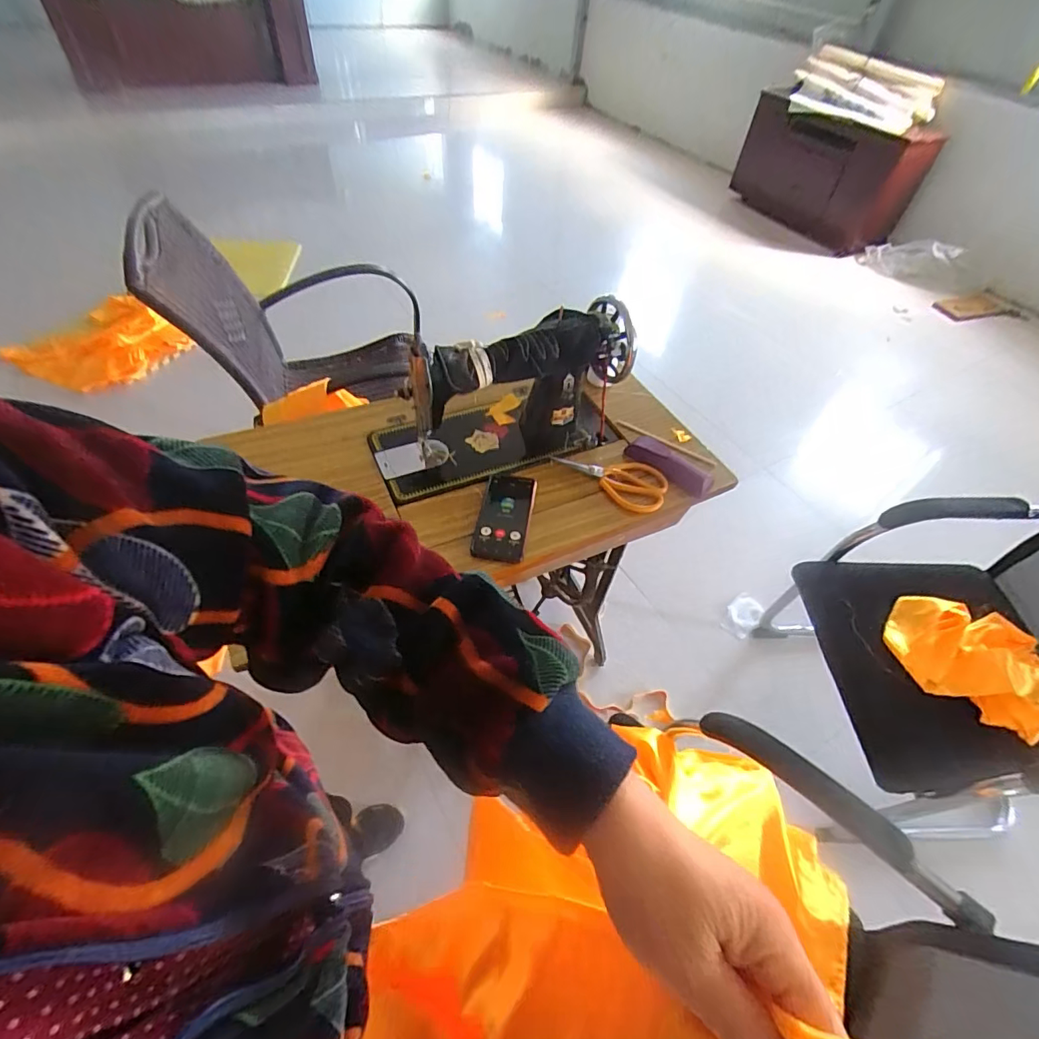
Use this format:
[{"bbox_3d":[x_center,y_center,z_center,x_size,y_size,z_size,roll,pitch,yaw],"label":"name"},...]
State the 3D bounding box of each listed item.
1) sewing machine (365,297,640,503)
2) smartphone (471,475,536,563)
[{"bbox_3d":[-0.017,-0.206,0.790,0.419,0.197,0.154,-14,54,-16],"label":"sewing machine"},{"bbox_3d":[-0.023,-0.005,0.751,0.076,0.015,0.160,9,51,3],"label":"smartphone"}]

